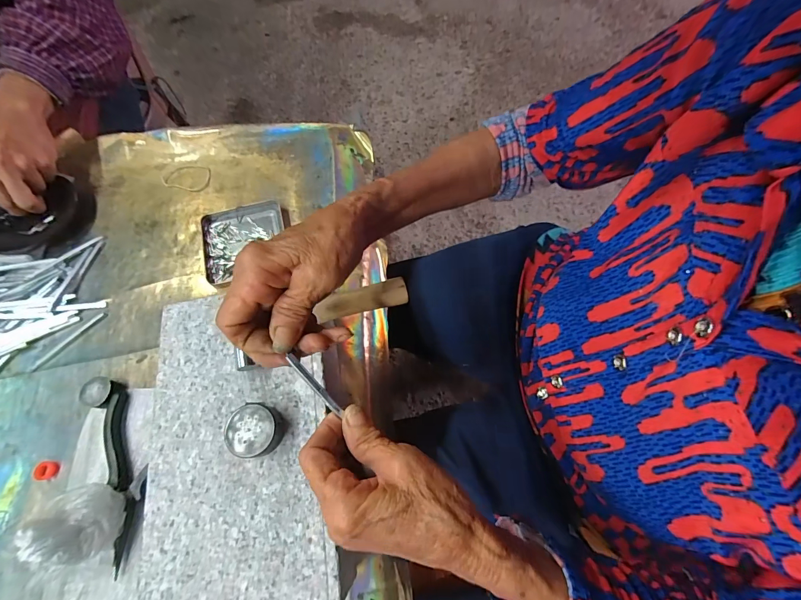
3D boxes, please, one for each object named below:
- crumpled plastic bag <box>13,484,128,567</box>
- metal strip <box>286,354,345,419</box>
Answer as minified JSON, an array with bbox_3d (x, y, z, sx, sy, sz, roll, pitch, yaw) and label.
[{"bbox_3d":[-0.268,0.187,0.303,0.049,0.065,0.054,-10,69,-2],"label":"crumpled plastic bag"},{"bbox_3d":[-0.054,0.054,0.226,0.006,0.004,0.049,-41,99,-15],"label":"metal strip"}]

